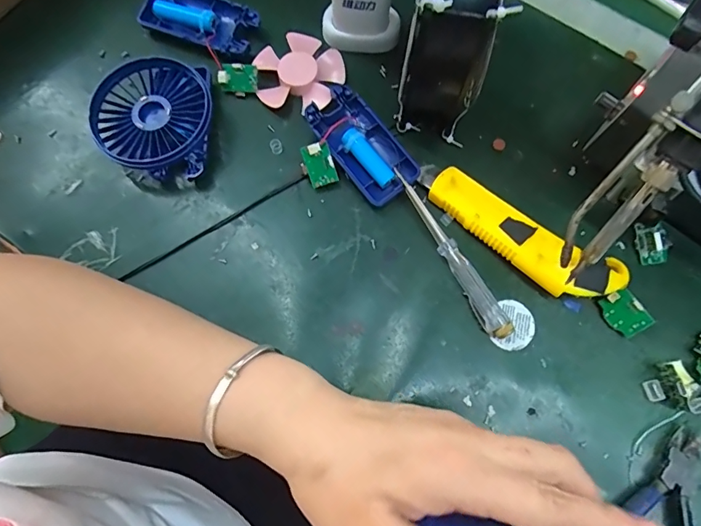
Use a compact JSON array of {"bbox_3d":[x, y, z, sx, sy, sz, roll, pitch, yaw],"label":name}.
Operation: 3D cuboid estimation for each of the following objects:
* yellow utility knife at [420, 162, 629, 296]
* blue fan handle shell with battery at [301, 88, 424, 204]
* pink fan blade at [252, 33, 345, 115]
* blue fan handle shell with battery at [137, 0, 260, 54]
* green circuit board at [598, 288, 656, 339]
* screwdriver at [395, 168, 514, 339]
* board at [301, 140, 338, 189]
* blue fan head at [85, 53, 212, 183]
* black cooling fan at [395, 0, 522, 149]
[{"bbox_3d":[0.113,-0.020,0.316,0.153,0.014,0.040,33,90,14],"label":"yellow utility knife"},{"bbox_3d":[0.008,-0.088,0.339,0.045,0.023,0.092,-37,77,-10],"label":"blue fan handle shell with battery"},{"bbox_3d":[-0.040,-0.153,0.360,0.068,0.016,0.064,0,74,0],"label":"pink fan blade"},{"bbox_3d":[-0.125,-0.199,0.373,0.092,0.019,0.046,24,75,6],"label":"blue fan handle shell with battery"},{"bbox_3d":[0.185,0.035,0.306,0.024,0.005,0.031,-44,78,26],"label":"green circuit board"},{"bbox_3d":[0.071,-0.007,0.319,0.015,0.016,0.131,-29,76,-8],"label":"screwdriver"},{"bbox_3d":[-0.024,-0.072,0.332,0.023,0.005,0.031,-21,113,-2],"label":"board"},{"bbox_3d":[-0.143,-0.110,0.338,0.083,0.030,0.088,0,74,0],"label":"blue fan head"},{"bbox_3d":[0.070,-0.161,0.307,0.058,0.121,0.101,13,74,3],"label":"black cooling fan"}]

